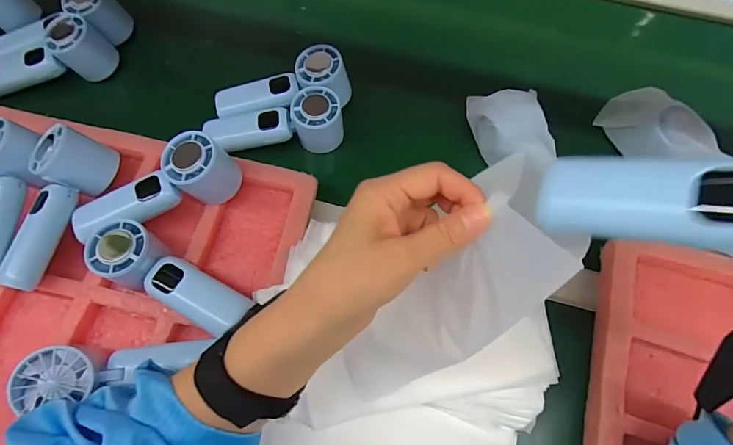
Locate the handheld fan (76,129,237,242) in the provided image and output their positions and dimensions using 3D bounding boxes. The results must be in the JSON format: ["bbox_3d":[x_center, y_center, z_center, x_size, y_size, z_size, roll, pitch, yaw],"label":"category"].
[{"bbox_3d":[-0.197,-0.027,0.389,0.150,0.063,0.052,-27,71,-11],"label":"handheld fan"}]

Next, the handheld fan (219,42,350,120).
[{"bbox_3d":[-0.096,-0.150,0.477,0.153,0.053,0.060,-15,68,7],"label":"handheld fan"}]

